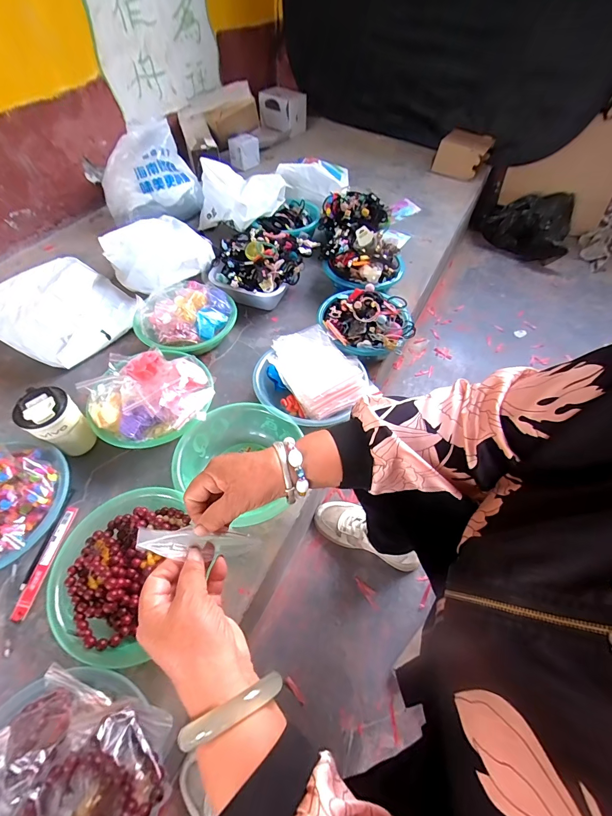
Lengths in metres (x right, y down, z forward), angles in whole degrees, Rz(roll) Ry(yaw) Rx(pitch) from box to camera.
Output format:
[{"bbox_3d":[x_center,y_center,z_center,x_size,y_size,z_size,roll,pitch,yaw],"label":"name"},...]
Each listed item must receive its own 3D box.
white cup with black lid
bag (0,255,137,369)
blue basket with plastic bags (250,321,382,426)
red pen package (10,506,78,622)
[{"bbox_3d":[-0.458,0.033,0.644,0.089,0.144,0.081,1,55,-1],"label":"white cup with black lid"},{"bbox_3d":[-0.605,-0.251,0.867,0.316,0.105,0.296,29,59,18],"label":"bag"},{"bbox_3d":[0.011,-0.058,0.753,0.235,0.104,0.224,1,55,-1],"label":"blue basket with plastic bags"},{"bbox_3d":[-0.430,0.251,0.574,0.026,0.004,0.173,7,55,3],"label":"red pen package"}]

